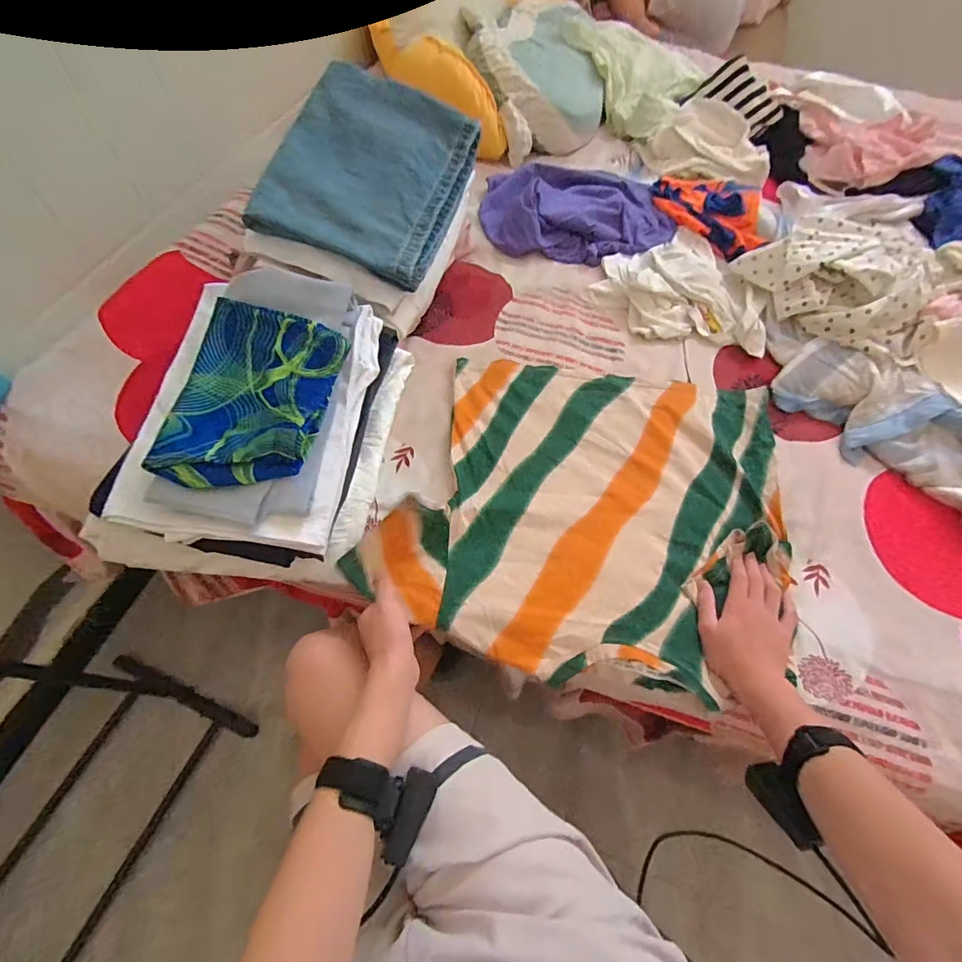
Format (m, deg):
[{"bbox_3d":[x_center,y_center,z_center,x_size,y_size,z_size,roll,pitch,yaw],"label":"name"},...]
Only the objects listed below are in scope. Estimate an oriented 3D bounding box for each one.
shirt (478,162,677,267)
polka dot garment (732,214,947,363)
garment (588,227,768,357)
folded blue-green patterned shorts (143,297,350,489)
[{"bbox_3d":[0.190,-0.546,0.933,0.371,0.059,0.261,0,63,-3],"label":"shirt"},{"bbox_3d":[0.637,-0.360,0.816,0.258,0.090,0.310,-39,70,-22],"label":"polka dot garment"},{"bbox_3d":[0.361,-0.366,0.853,0.306,0.051,0.272,10,61,2],"label":"garment"},{"bbox_3d":[-0.260,-0.093,0.529,0.160,0.049,0.217,13,61,4],"label":"folded blue-green patterned shorts"}]

